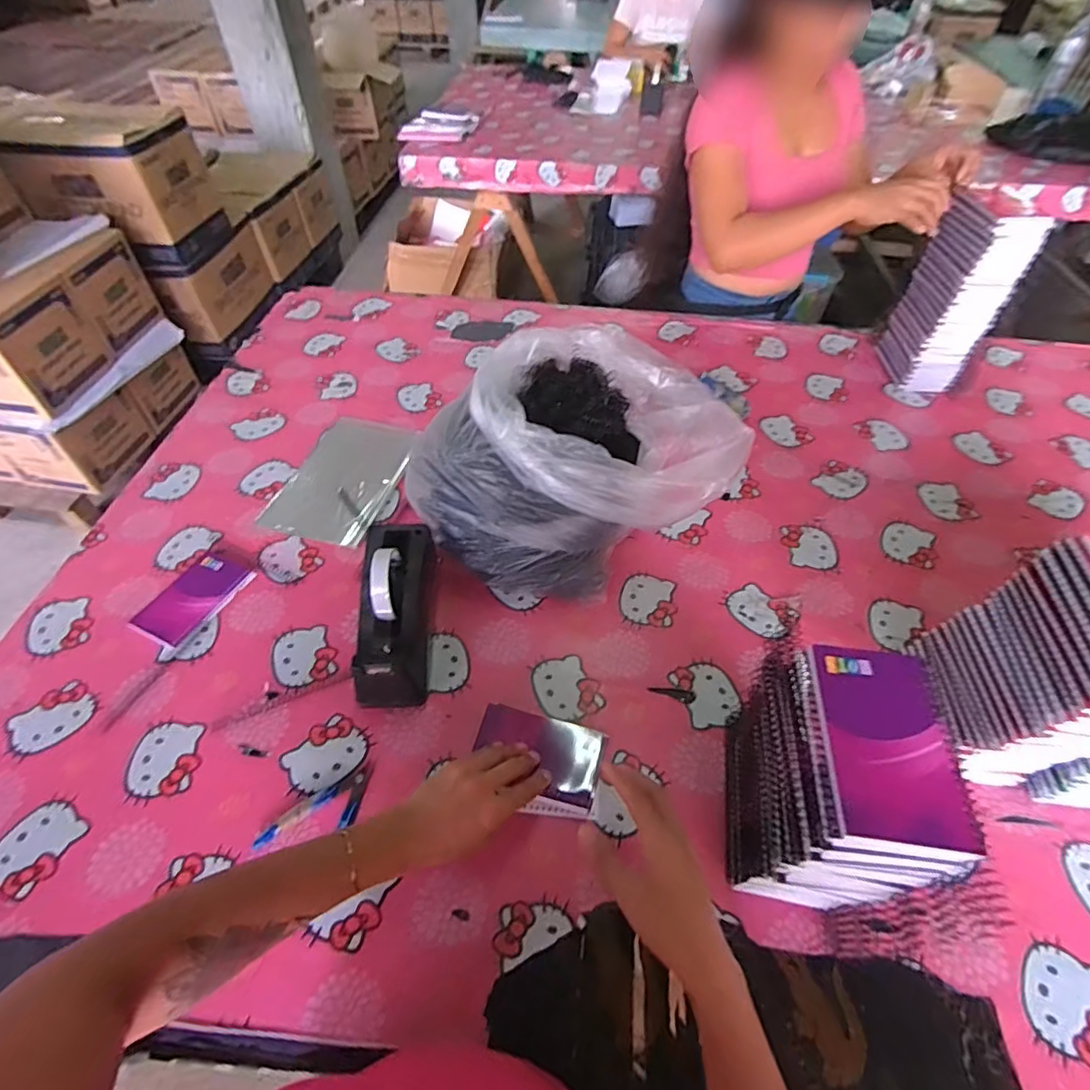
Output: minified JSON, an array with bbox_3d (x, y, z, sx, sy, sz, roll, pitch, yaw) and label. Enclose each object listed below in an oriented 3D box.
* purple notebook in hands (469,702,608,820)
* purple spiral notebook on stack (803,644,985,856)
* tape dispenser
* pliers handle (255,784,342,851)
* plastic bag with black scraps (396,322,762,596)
[{"bbox_3d":[-0.007,0.233,0.611,0.138,0.019,0.096,15,51,5],"label":"purple notebook in hands"},{"bbox_3d":[0.221,0.127,0.369,0.082,0.013,0.124,7,51,6],"label":"purple spiral notebook on stack"},{"bbox_3d":[-0.173,0.075,0.651,0.077,0.117,0.206,-1,51,0],"label":"tape dispenser"},{"bbox_3d":[-0.245,0.267,0.559,0.086,0.011,0.015,-31,57,-22],"label":"pliers handle"},{"bbox_3d":[0.045,-0.100,0.740,0.332,0.218,0.362,33,58,24],"label":"plastic bag with black scraps"}]

